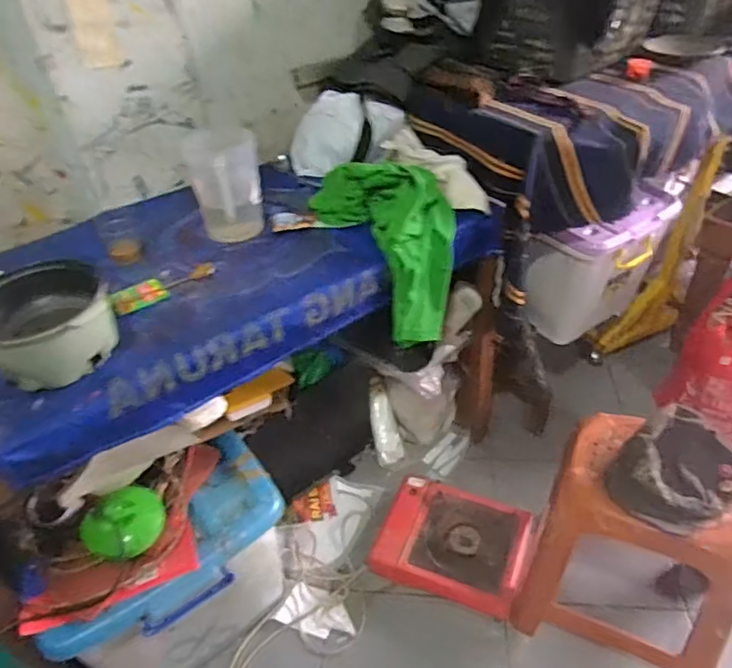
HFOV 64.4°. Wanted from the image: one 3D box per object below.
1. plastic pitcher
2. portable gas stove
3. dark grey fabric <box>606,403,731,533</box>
[{"bbox_3d":[-0.271,-0.296,1.137,0.127,0.221,0.147,-15,41,-11],"label":"plastic pitcher"},{"bbox_3d":[0.211,0.505,1.418,0.358,0.081,0.264,15,45,22],"label":"portable gas stove"},{"bbox_3d":[0.551,0.234,1.025,0.189,0.077,0.227,24,49,30],"label":"dark grey fabric"}]

